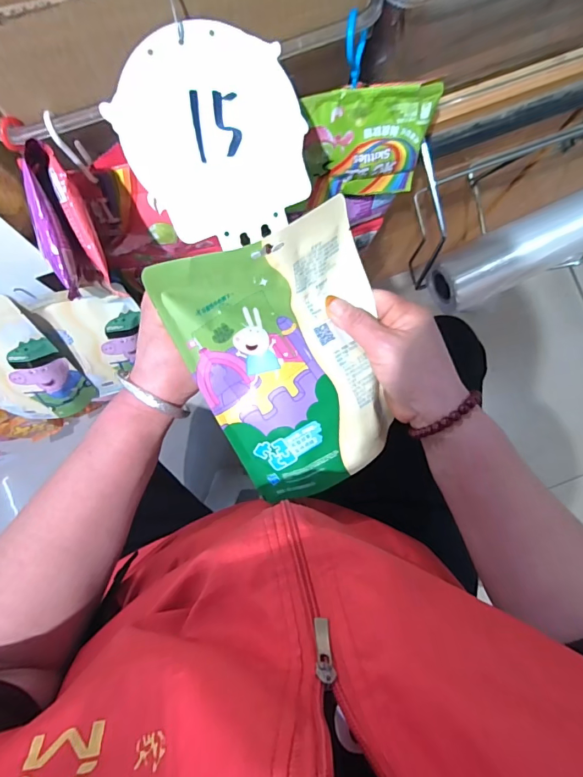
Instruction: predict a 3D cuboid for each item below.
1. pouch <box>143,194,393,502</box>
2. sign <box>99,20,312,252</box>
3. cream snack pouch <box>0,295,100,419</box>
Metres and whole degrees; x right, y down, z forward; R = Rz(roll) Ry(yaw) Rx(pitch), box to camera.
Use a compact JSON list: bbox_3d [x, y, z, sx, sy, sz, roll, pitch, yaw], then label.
[{"bbox_3d":[0.008,-0.024,0.326,0.162,0.040,0.199,-28,101,-16],"label":"pouch"},{"bbox_3d":[-0.046,-0.162,0.276,0.115,0.004,0.126,-4,103,-16],"label":"sign"},{"bbox_3d":[-0.340,-0.017,0.489,0.156,0.198,0.024,-16,58,0],"label":"cream snack pouch"}]

